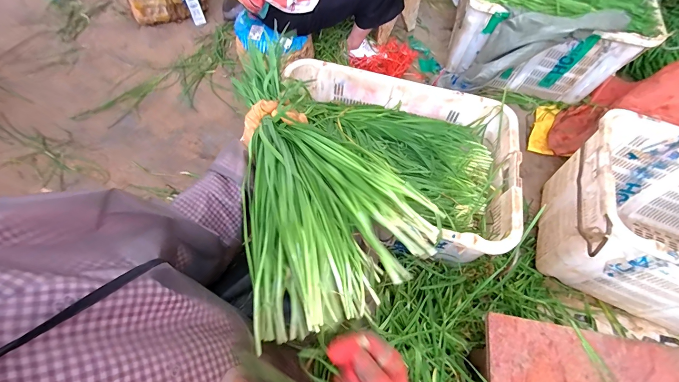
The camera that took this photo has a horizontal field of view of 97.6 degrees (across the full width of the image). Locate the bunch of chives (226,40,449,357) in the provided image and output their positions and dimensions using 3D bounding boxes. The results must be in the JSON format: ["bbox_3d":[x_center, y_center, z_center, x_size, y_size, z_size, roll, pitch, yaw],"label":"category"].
[{"bbox_3d":[-0.020,-0.039,0.442,0.244,0.096,0.426,-10,63,-7],"label":"bunch of chives"}]

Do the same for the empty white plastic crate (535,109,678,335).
[{"bbox_3d":[1.012,0.136,0.876,0.718,0.384,0.483,20,63,9],"label":"empty white plastic crate"}]

